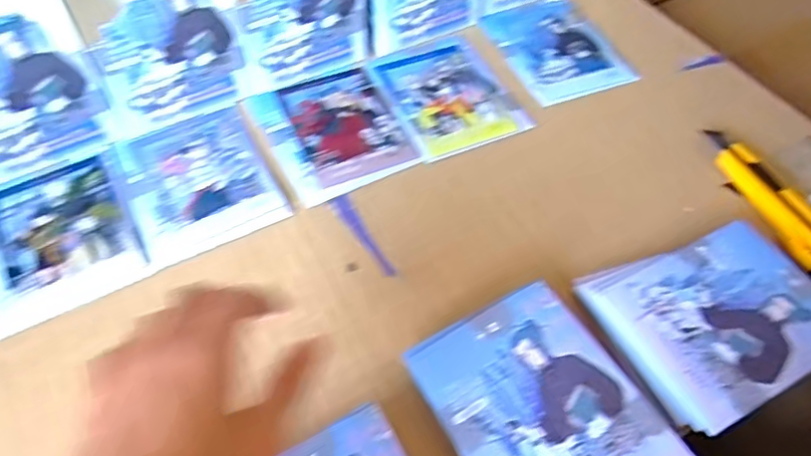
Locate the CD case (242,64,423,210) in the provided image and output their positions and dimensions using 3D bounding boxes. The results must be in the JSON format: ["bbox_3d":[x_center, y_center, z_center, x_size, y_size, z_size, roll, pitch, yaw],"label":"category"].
[{"bbox_3d":[-0.064,-0.090,0.519,0.115,0.004,0.140,-24,59,-18],"label":"CD case"}]

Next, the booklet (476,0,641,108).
[{"bbox_3d":[0.151,-0.186,0.591,0.112,0.007,0.151,-19,57,-10],"label":"booklet"}]

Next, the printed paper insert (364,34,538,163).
[{"bbox_3d":[0.037,-0.130,0.551,0.111,0.007,0.149,-21,58,-16],"label":"printed paper insert"}]

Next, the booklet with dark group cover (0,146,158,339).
[{"bbox_3d":[-0.266,0.003,0.446,0.113,0.004,0.137,-23,59,-18],"label":"booklet with dark group cover"}]

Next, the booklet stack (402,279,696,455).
[{"bbox_3d":[0.083,0.116,0.361,0.112,0.036,0.144,-24,59,-18],"label":"booklet stack"}]

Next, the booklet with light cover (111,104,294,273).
[{"bbox_3d":[-0.172,-0.042,0.483,0.111,0.005,0.140,-23,59,-17],"label":"booklet with light cover"}]

